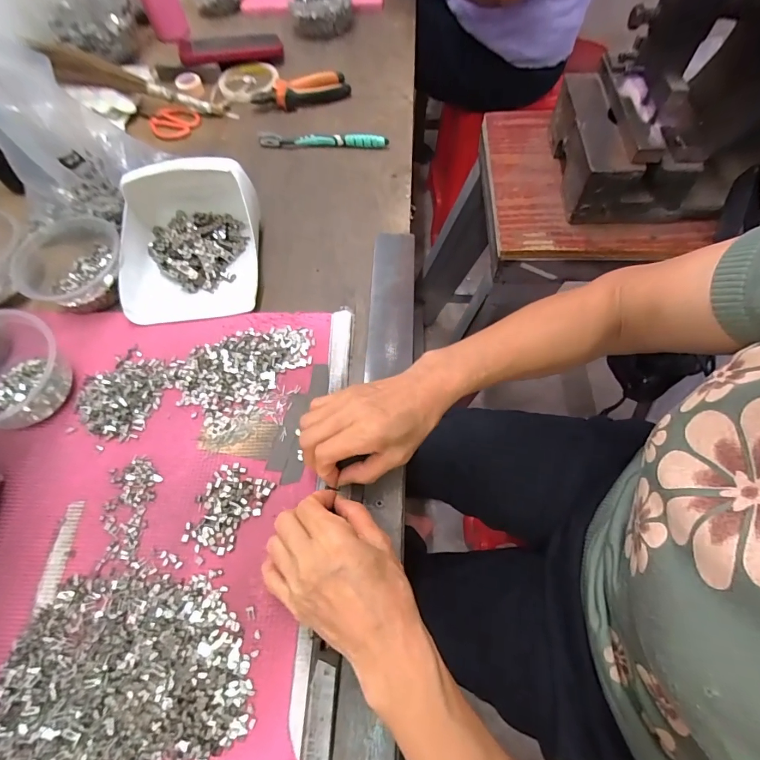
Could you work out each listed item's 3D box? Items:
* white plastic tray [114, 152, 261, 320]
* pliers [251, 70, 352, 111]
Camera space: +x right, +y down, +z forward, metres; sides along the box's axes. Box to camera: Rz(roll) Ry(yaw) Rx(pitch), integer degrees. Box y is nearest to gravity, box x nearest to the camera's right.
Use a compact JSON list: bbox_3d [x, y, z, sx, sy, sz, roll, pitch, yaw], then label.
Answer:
[{"bbox_3d":[-0.219,-0.166,0.464,0.156,0.082,0.179,-7,63,-2],"label":"white plastic tray"},{"bbox_3d":[-0.123,-0.450,0.641,0.148,0.030,0.041,-19,64,-8],"label":"pliers"}]

